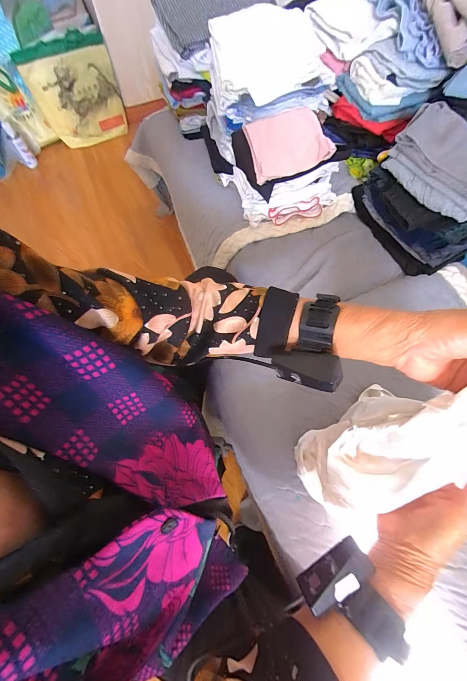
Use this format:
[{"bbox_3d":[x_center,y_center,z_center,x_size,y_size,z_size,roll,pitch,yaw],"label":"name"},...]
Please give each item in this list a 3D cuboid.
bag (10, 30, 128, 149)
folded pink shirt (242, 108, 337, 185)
[{"bbox_3d":[-0.727,-1.152,1.290,0.372,0.340,0.156,-20,69,-9],"label":"bag"},{"bbox_3d":[0.115,-0.436,0.610,0.174,0.046,0.141,-19,69,-8],"label":"folded pink shirt"}]

